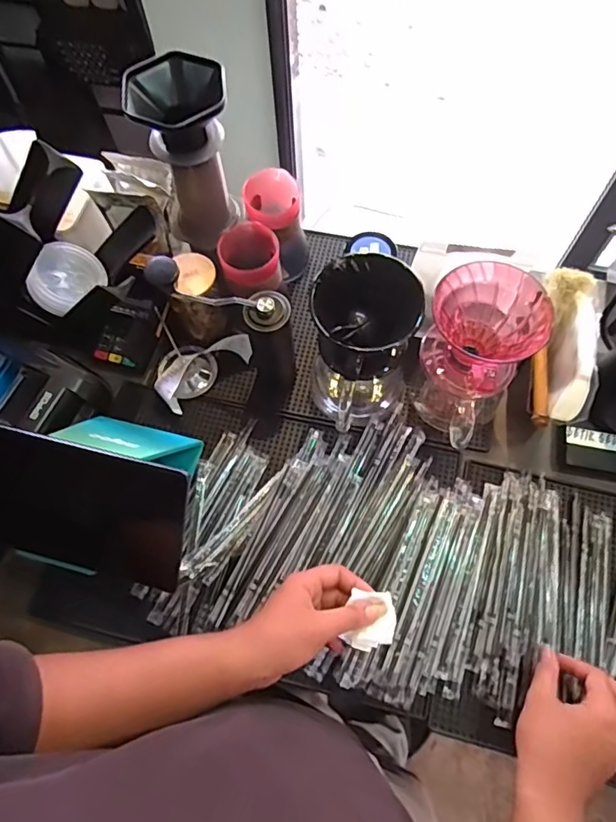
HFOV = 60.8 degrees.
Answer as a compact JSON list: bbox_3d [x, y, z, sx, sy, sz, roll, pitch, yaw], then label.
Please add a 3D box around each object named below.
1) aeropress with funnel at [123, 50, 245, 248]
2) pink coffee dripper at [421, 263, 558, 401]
[{"bbox_3d":[-0.135,-0.290,0.623,0.099,0.204,0.094,-11,66,-3],"label":"aeropress with funnel"},{"bbox_3d":[0.181,-0.079,0.556,0.110,0.105,0.123,41,73,17],"label":"pink coffee dripper"}]

